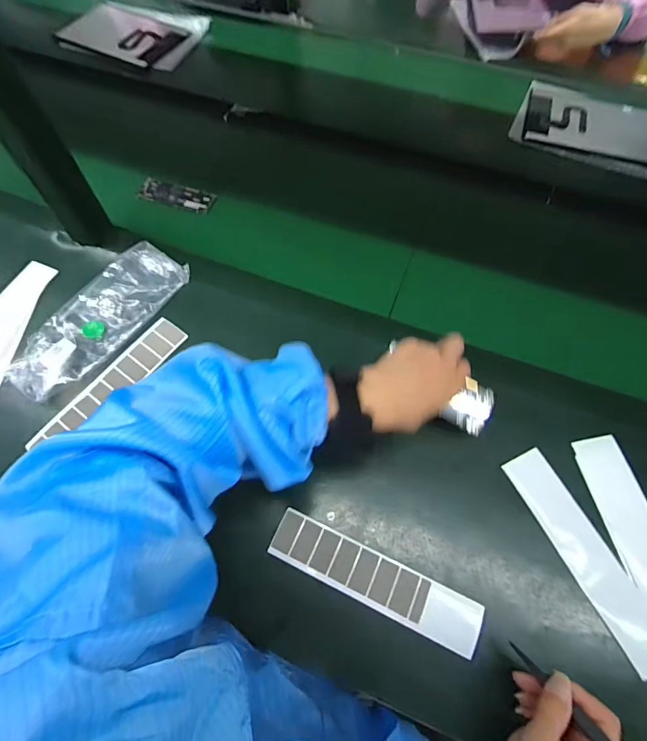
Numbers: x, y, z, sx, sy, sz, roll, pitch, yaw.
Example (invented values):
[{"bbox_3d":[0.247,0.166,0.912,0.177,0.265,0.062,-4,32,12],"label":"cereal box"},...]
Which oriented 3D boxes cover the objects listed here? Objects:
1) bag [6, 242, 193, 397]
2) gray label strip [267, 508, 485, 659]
[{"bbox_3d":[-0.293,-0.069,0.527,0.103,0.023,0.244,34,69,15],"label":"bag"},{"bbox_3d":[0.050,0.209,0.404,0.214,0.004,0.045,23,68,11],"label":"gray label strip"}]

